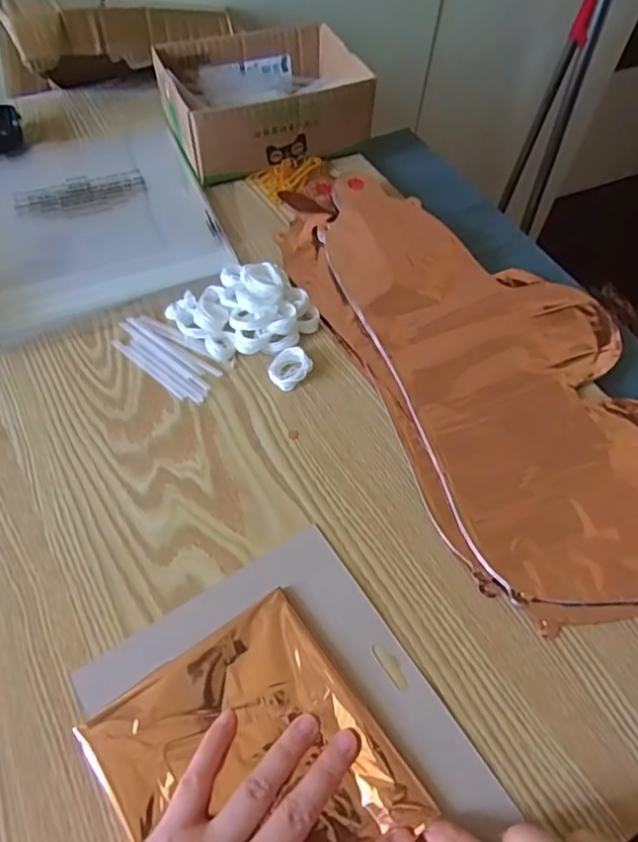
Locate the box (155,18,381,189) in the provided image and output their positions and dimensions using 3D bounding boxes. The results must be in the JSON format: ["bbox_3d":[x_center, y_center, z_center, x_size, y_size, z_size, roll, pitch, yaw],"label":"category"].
[{"bbox_3d":[-0.054,-0.318,0.573,0.182,0.063,0.140,-20,60,-14],"label":"box"}]

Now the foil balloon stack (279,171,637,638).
[{"bbox_3d":[0.138,-0.052,0.450,0.214,0.018,0.430,-20,60,-14],"label":"foil balloon stack"}]

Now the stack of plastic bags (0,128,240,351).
[{"bbox_3d":[-0.208,-0.187,0.526,0.206,0.009,0.245,-19,60,-14],"label":"stack of plastic bags"}]

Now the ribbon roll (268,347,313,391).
[{"bbox_3d":[-0.022,-0.040,0.437,0.028,0.014,0.031,31,61,16],"label":"ribbon roll"}]

